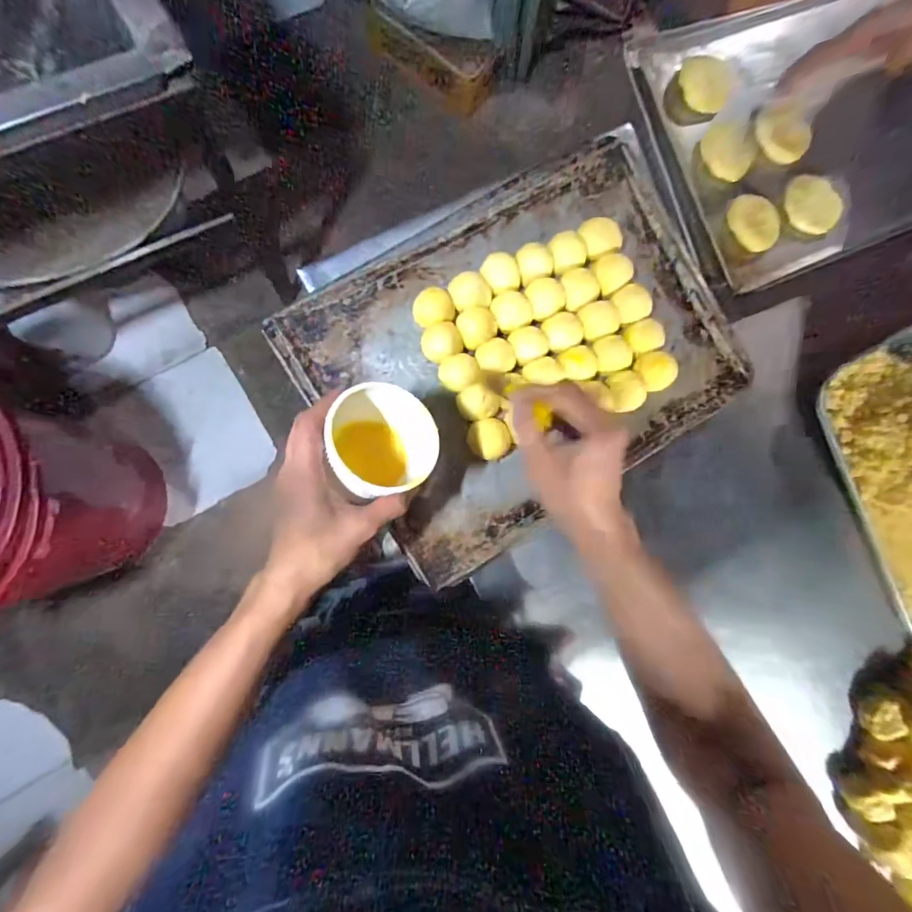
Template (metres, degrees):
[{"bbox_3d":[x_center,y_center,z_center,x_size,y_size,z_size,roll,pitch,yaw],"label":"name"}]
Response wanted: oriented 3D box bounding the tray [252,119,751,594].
[{"bbox_3d":[0.083,-0.120,0.513,0.474,0.041,0.341,-32,90,-9],"label":"tray"}]

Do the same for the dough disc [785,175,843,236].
[{"bbox_3d":[0.452,-0.318,0.578,0.052,0.012,0.076,-28,82,22],"label":"dough disc"}]

